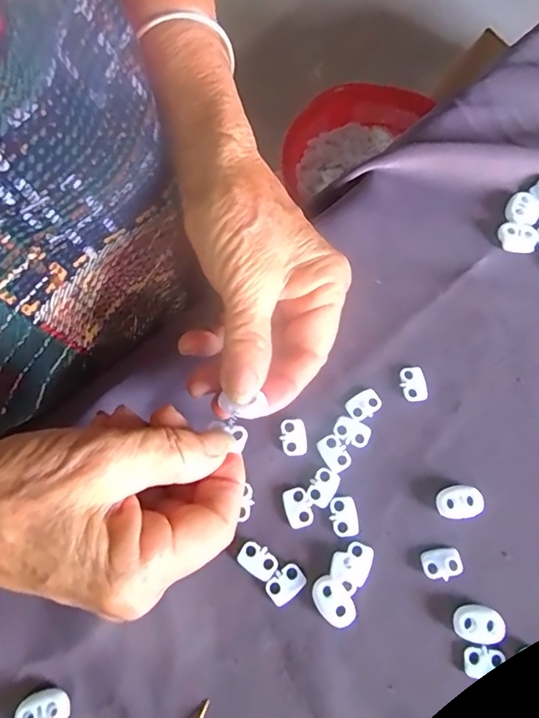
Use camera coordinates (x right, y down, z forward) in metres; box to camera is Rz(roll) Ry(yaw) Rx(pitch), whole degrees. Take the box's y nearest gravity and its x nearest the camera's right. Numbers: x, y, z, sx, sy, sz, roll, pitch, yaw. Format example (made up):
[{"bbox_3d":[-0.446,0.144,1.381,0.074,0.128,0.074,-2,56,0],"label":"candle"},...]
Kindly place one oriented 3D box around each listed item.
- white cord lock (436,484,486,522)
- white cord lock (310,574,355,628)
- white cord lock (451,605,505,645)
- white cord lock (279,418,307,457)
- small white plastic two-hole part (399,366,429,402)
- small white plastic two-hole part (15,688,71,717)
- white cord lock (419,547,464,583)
[{"bbox_3d":[0.094,0.071,0.252,0.022,0.004,0.016,-7,70,-3],"label":"white cord lock"},{"bbox_3d":[0.029,0.113,0.237,0.015,0.004,0.023,-33,74,-11],"label":"white cord lock"},{"bbox_3d":[0.096,0.122,0.234,0.023,0.004,0.015,9,70,3],"label":"white cord lock"},{"bbox_3d":[0.012,0.040,0.264,0.013,0.004,0.019,-5,70,-2],"label":"white cord lock"},{"bbox_3d":[0.078,0.013,0.275,0.013,0.004,0.019,-10,71,-4],"label":"small white plastic two-hole part"},{"bbox_3d":[-0.097,0.153,0.219,0.021,0.006,0.019,-16,71,-6],"label":"small white plastic two-hole part"},{"bbox_3d":[0.082,0.098,0.243,0.020,0.004,0.014,-5,70,-2],"label":"white cord lock"}]

